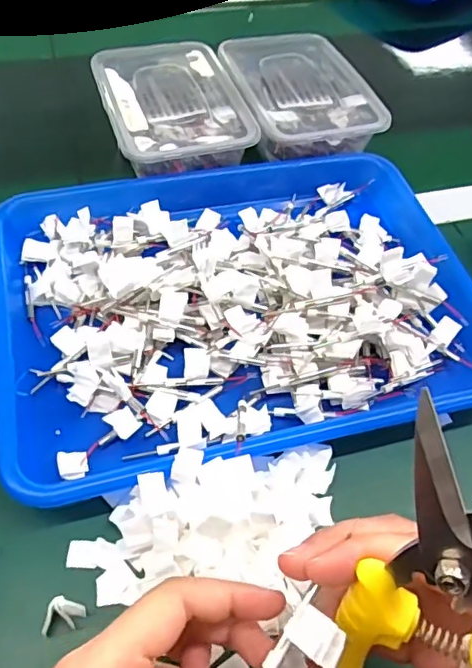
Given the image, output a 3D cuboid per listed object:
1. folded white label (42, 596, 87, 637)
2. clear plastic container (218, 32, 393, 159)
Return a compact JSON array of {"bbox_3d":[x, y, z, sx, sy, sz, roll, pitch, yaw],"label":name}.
[{"bbox_3d":[-0.086,0.141,0.282,0.021,0.014,0.014,-5,54,-9],"label":"folded white label"},{"bbox_3d":[0.055,-0.216,0.536,0.113,0.063,0.162,-12,55,-14],"label":"clear plastic container"}]

